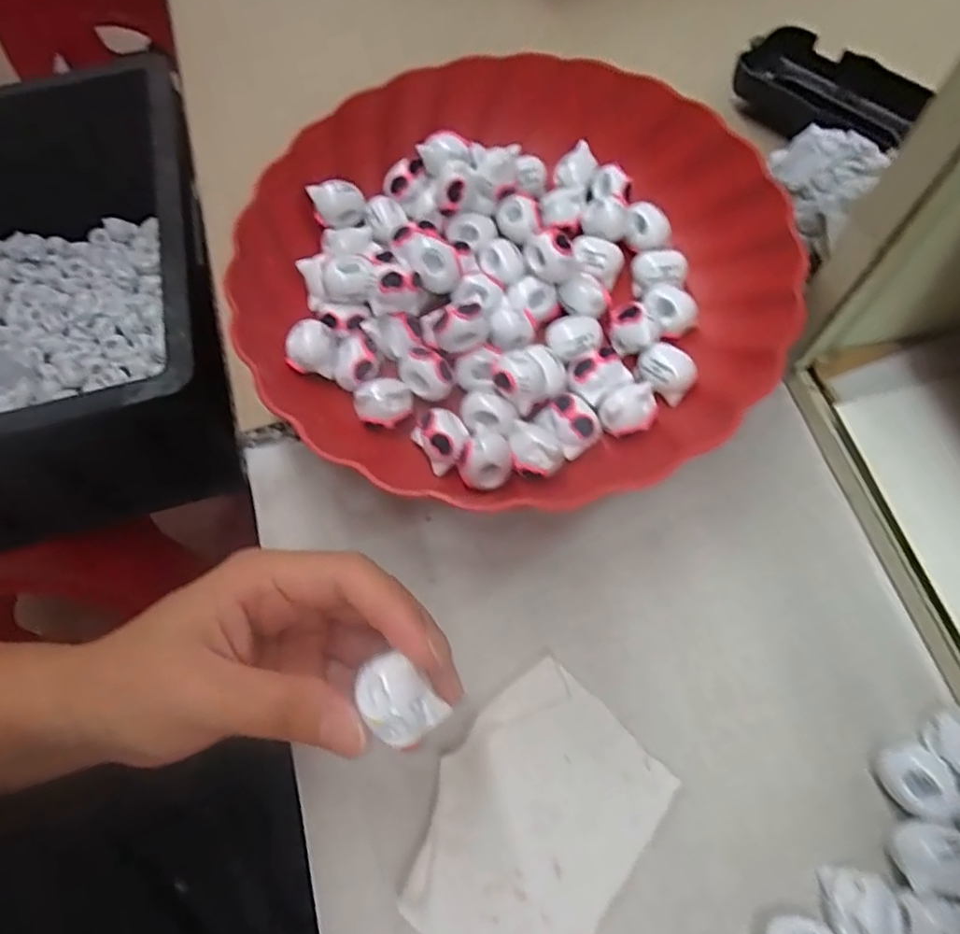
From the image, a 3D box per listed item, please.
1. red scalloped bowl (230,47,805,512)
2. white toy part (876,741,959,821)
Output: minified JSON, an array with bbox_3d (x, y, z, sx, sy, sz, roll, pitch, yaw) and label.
[{"bbox_3d":[0.016,-0.099,0.291,0.236,0.046,0.233,0,63,0],"label":"red scalloped bowl"},{"bbox_3d":[0.153,0.111,0.222,0.022,0.018,0.023,0,63,0],"label":"white toy part"}]

